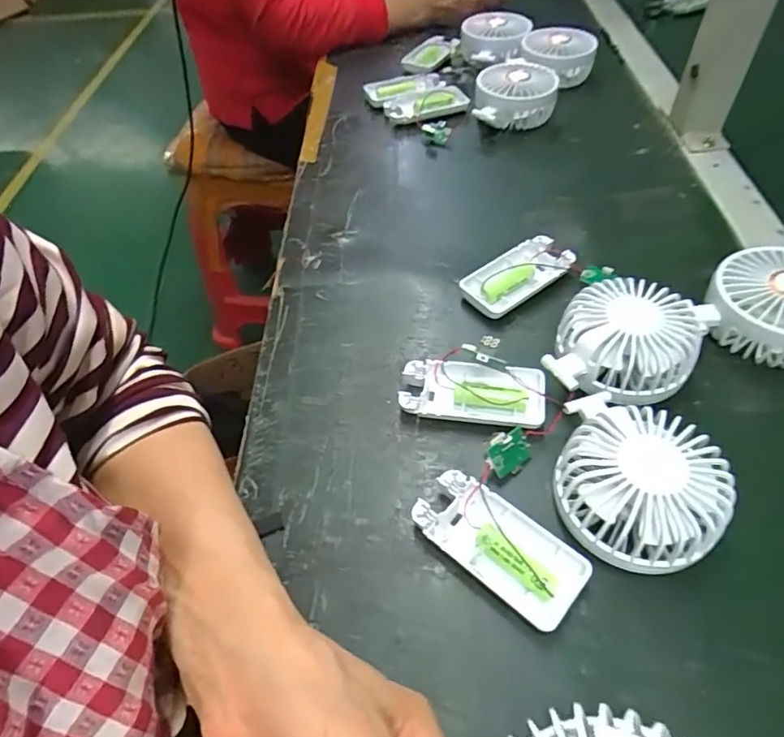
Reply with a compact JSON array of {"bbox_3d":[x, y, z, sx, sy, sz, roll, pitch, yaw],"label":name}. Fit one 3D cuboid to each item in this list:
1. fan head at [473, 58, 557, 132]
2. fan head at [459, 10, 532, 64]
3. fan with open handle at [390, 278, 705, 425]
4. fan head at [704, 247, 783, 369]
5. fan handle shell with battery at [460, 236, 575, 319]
[{"bbox_3d":[0.138,-0.303,0.599,0.089,0.049,0.080,9,52,11],"label":"fan head"},{"bbox_3d":[0.126,-0.411,0.671,0.085,0.031,0.084,10,53,12],"label":"fan head"},{"bbox_3d":[0.106,-0.008,0.362,0.204,0.047,0.085,-12,51,-5],"label":"fan with open handle"},{"bbox_3d":[0.270,-0.043,0.375,0.086,0.049,0.082,30,59,25],"label":"fan head"},{"bbox_3d":[0.102,-0.075,0.435,0.093,0.019,0.043,-32,56,-20],"label":"fan handle shell with battery"}]

